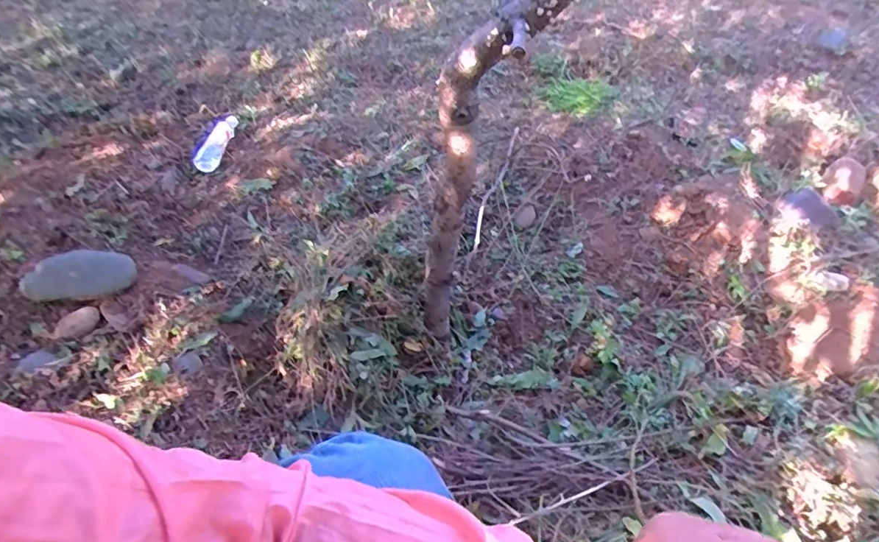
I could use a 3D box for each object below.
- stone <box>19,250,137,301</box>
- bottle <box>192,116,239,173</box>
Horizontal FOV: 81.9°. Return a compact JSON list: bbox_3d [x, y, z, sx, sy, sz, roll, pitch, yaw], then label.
[{"bbox_3d":[-0.722,0.016,1.014,0.198,0.075,0.082,-7,47,-9],"label":"stone"},{"bbox_3d":[-0.598,-0.359,1.366,0.057,0.058,0.206,14,65,9],"label":"bottle"}]

